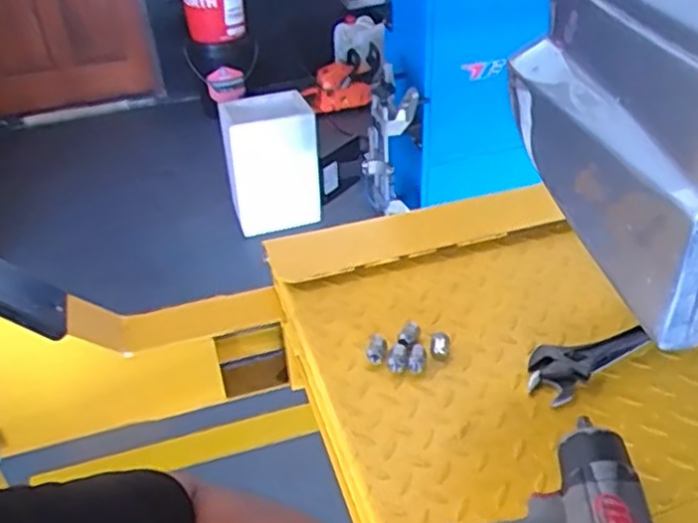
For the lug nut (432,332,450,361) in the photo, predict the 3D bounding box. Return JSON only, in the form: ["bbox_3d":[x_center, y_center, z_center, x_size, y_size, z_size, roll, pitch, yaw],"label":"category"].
[{"bbox_3d":[0.106,0.100,0.821,0.022,0.022,0.028,3,38,8],"label":"lug nut"}]

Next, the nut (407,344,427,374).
[{"bbox_3d":[0.078,0.111,0.802,0.019,0.018,0.029,7,39,13],"label":"nut"}]

